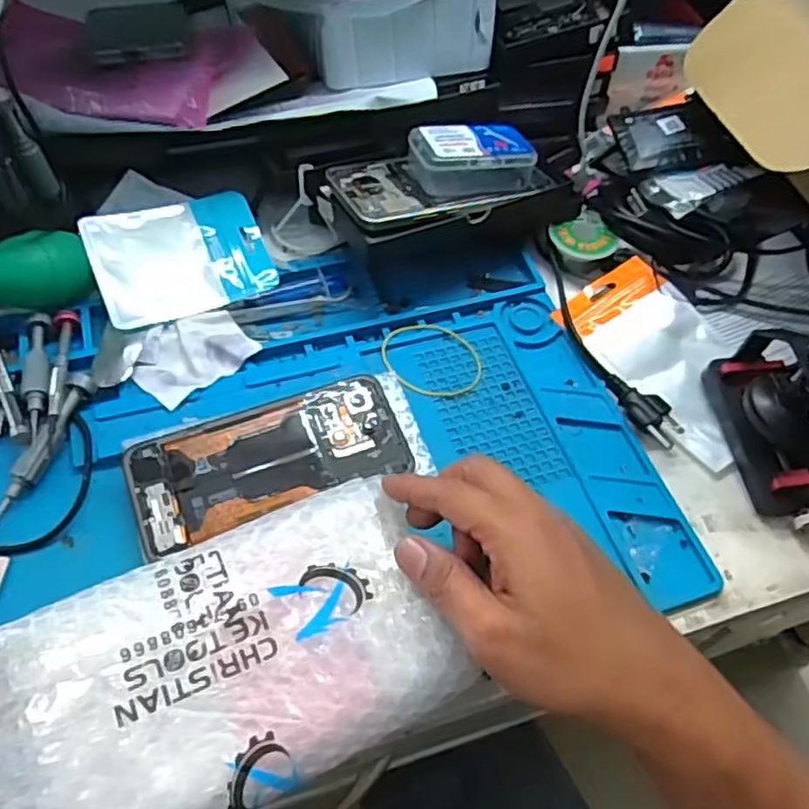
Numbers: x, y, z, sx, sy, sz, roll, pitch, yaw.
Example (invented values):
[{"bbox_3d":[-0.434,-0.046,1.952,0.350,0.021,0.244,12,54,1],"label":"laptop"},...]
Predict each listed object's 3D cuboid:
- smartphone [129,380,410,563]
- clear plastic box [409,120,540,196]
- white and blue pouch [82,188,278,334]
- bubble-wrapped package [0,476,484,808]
[{"bbox_3d":[-0.080,0.032,0.409,0.159,0.009,0.076,-16,58,-14],"label":"smartphone"},{"bbox_3d":[0.048,-0.180,0.501,0.089,0.033,0.049,-17,58,-14],"label":"clear plastic box"},{"bbox_3d":[-0.159,-0.107,0.491,0.119,0.006,0.091,-18,75,-22],"label":"white and blue pouch"},{"bbox_3d":[-0.087,0.123,0.318,0.214,0.022,0.123,-21,59,-17],"label":"bubble-wrapped package"}]

